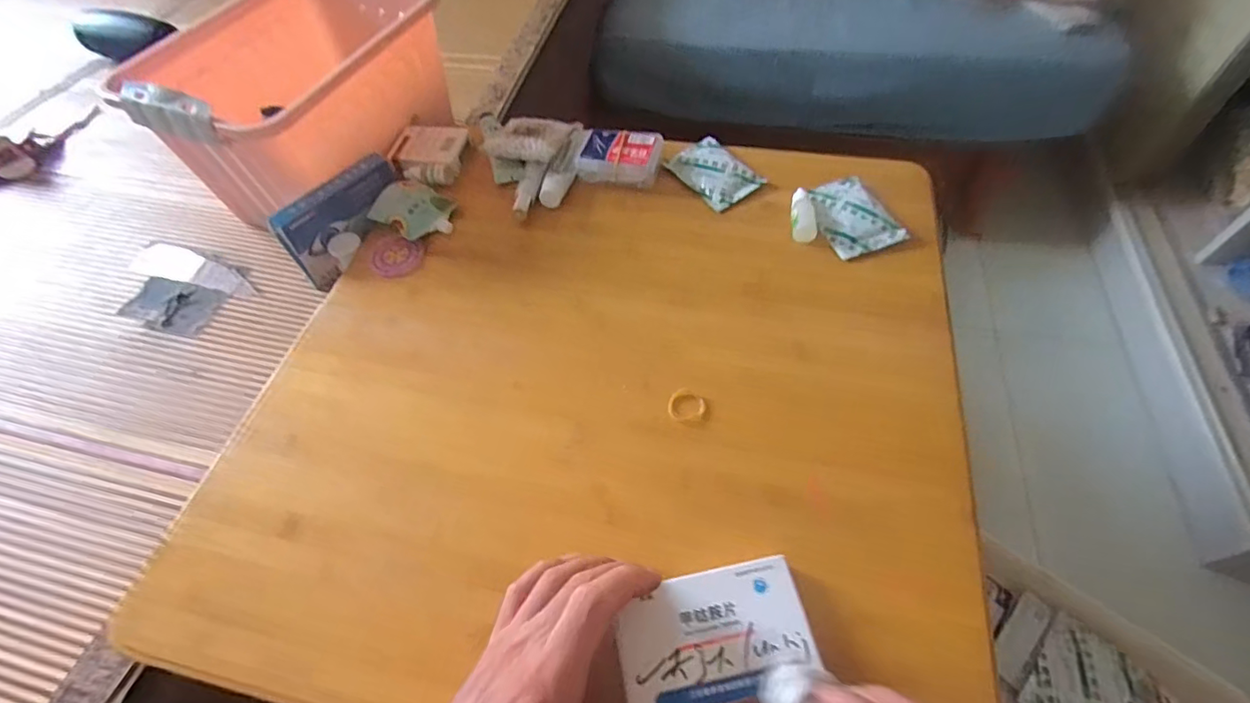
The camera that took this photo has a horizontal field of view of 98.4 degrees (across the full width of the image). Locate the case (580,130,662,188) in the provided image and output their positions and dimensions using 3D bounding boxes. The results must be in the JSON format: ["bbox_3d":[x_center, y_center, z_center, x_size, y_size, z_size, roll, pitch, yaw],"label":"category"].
[{"bbox_3d":[-0.004,-0.211,0.586,0.085,0.026,0.060,8,57,10],"label":"case"}]

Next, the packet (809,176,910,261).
[{"bbox_3d":[0.222,-0.133,0.531,0.067,0.012,0.094,-18,57,-8],"label":"packet"}]

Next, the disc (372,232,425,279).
[{"bbox_3d":[-0.232,-0.095,0.544,0.059,0.007,0.050,20,60,17],"label":"disc"}]

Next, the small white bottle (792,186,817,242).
[{"bbox_3d":[0.175,-0.135,0.530,0.025,0.023,0.068,7,57,9],"label":"small white bottle"}]

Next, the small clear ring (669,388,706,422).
[{"bbox_3d":[0.050,0.043,0.428,0.027,0.005,0.029,-2,56,3],"label":"small clear ring"}]

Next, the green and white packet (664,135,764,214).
[{"bbox_3d":[0.096,-0.193,0.578,0.067,0.010,0.093,-33,60,-17],"label":"green and white packet"}]

